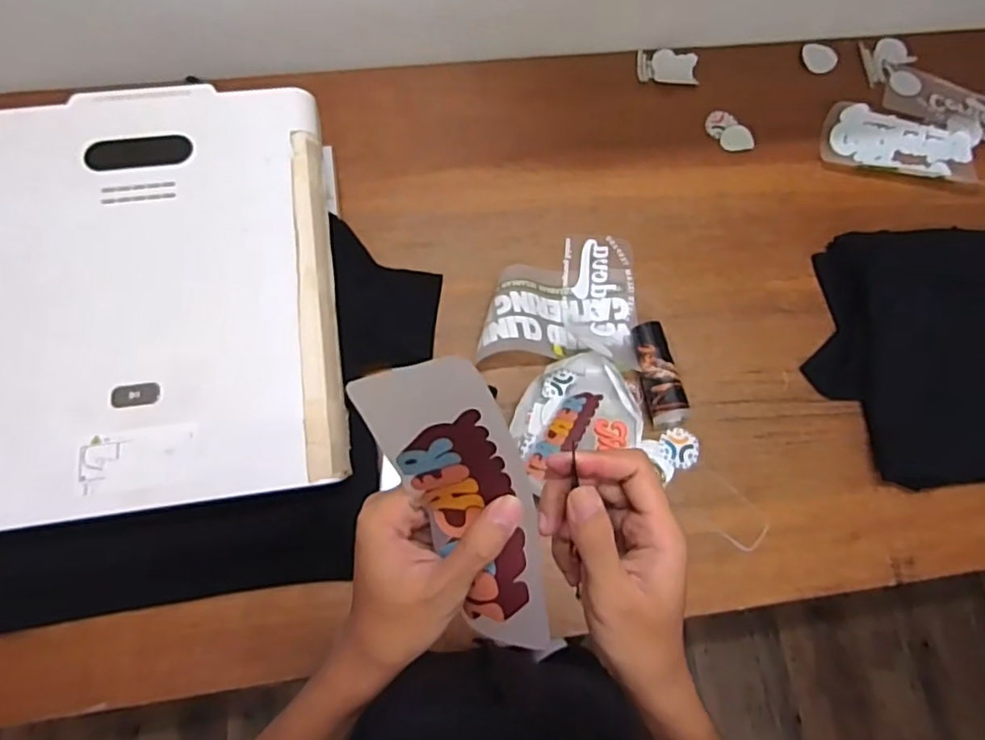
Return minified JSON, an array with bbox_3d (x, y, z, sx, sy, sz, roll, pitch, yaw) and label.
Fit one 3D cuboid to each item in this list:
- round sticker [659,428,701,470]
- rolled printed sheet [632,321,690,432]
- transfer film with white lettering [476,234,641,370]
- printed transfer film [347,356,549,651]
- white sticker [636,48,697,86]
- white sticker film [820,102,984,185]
[{"bbox_3d":[0.255,0.106,0.832,0.052,0.004,0.051,-3,66,7],"label":"round sticker"},{"bbox_3d":[0.232,0.005,0.842,0.057,0.040,0.146,-8,72,-6],"label":"rolled printed sheet"},{"bbox_3d":[0.101,-0.112,0.871,0.219,0.071,0.213,4,72,-3],"label":"transfer film with white lettering"},{"bbox_3d":[-0.009,0.068,0.304,0.054,0.039,0.182,-24,120,-9],"label":"printed transfer film"},{"bbox_3d":[0.298,-0.516,1.039,0.101,0.006,0.068,5,72,-2],"label":"white sticker"},{"bbox_3d":[0.676,-0.370,1.007,0.247,0.022,0.123,10,71,-1],"label":"white sticker film"}]

